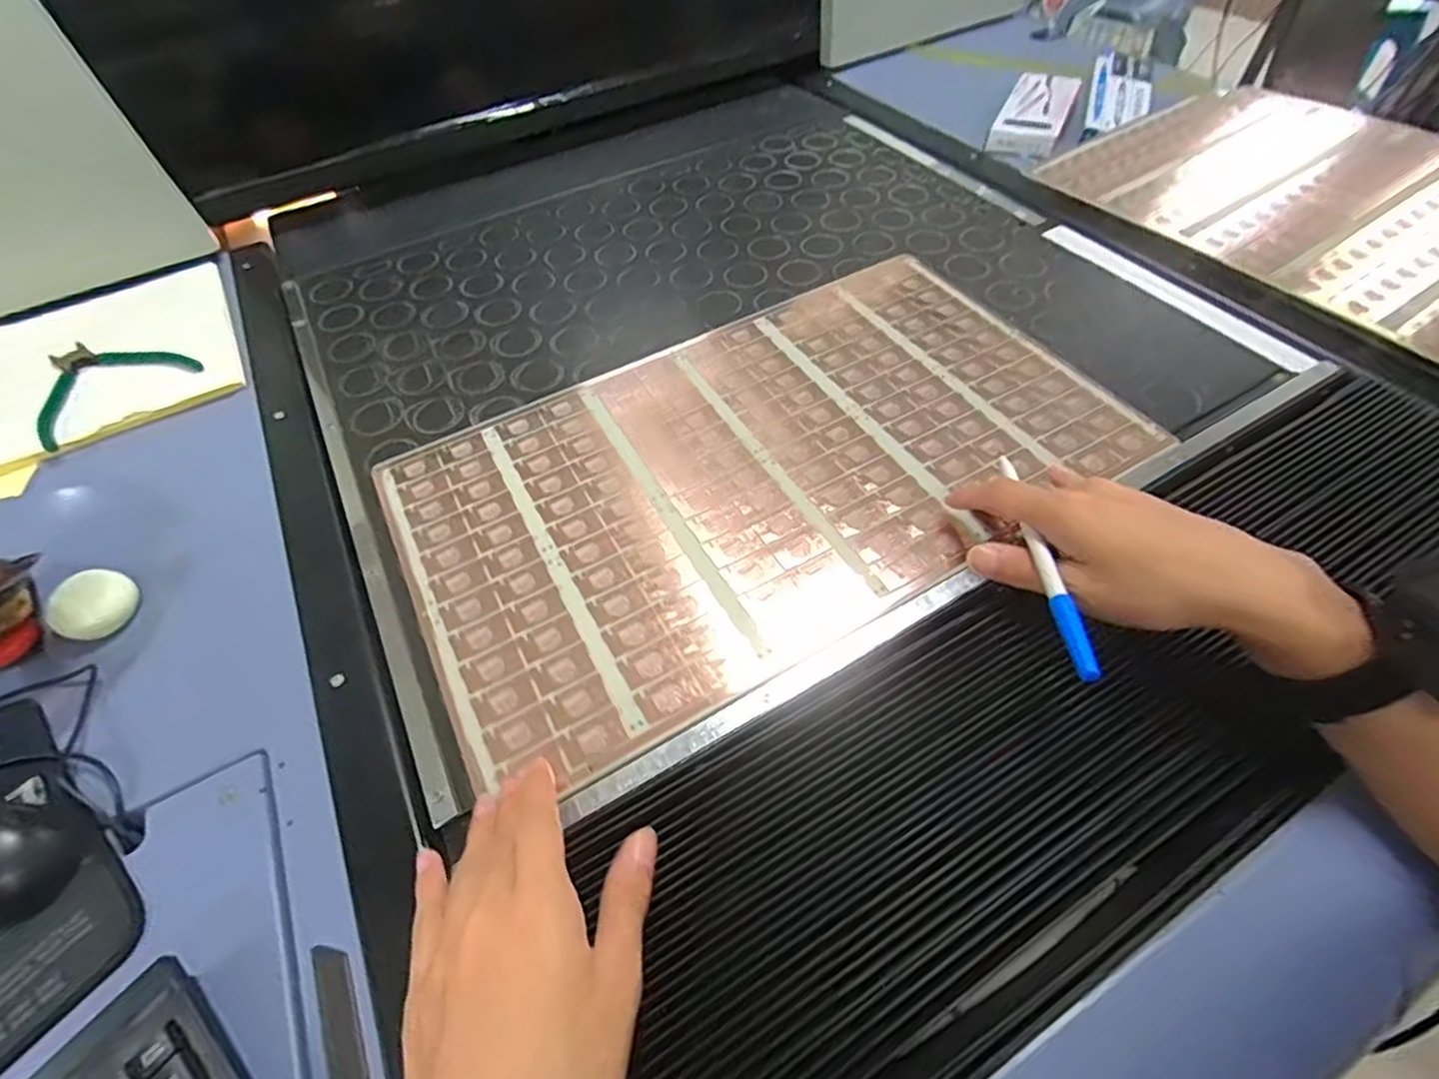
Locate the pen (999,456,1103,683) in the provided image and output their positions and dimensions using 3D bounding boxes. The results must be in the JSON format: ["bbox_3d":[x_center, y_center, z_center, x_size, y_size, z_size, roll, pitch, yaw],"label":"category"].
[{"bbox_3d":[0.178,0.006,0.354,0.010,0.011,0.168,3,43,5],"label":"pen"}]

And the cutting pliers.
[{"bbox_3d":[-0.545,-0.146,0.561,0.130,0.011,0.124,34,63,23],"label":"cutting pliers"}]

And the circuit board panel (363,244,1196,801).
[{"bbox_3d":[0.030,-0.061,0.472,0.501,0.006,0.290,-26,57,-14],"label":"circuit board panel"}]

